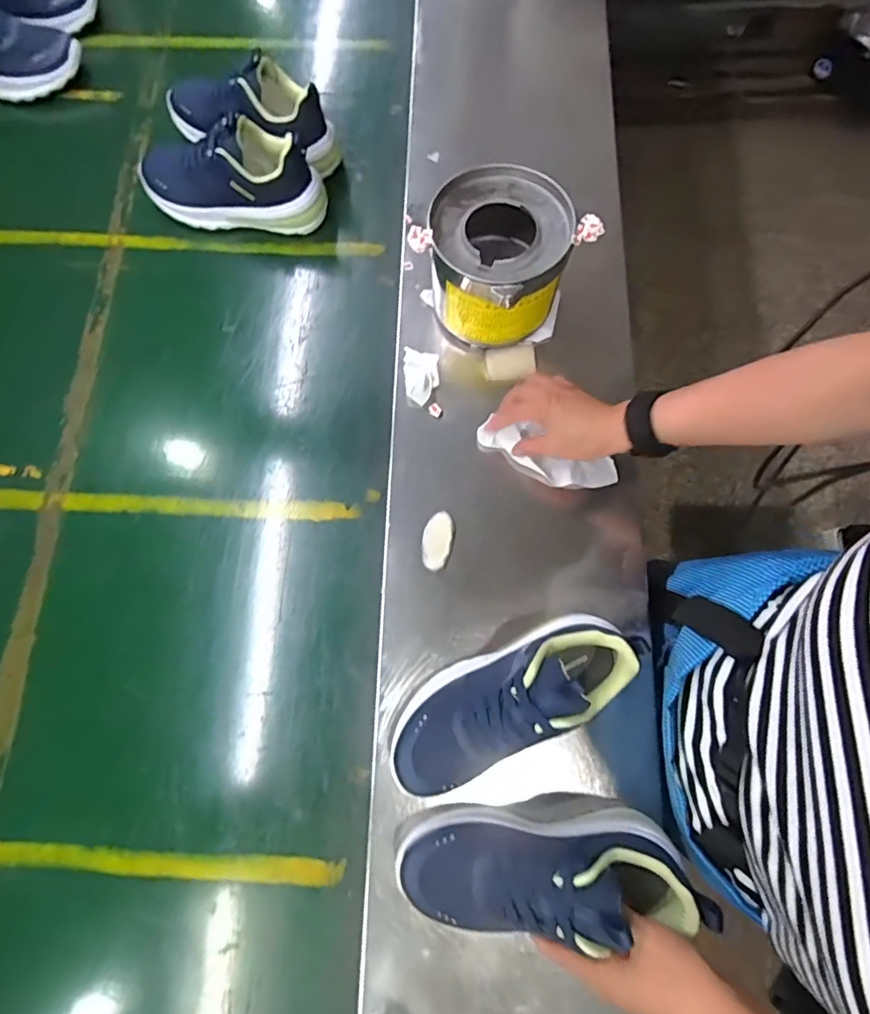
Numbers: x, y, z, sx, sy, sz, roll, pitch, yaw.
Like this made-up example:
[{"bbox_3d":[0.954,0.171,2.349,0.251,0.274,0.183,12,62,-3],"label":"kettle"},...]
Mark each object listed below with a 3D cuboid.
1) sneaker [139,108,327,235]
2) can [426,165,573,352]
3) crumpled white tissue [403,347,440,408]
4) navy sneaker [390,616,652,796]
[{"bbox_3d":[-0.253,-0.403,0.621,0.229,0.101,0.086,8,77,4],"label":"sneaker"},{"bbox_3d":[0.061,-0.252,0.541,0.133,0.118,0.144,0,77,2],"label":"can"},{"bbox_3d":[-0.015,-0.142,0.560,0.038,0.024,0.060,-1,77,1],"label":"crumpled white tissue"},{"bbox_3d":[0.061,0.163,0.431,0.232,0.091,0.079,-29,78,5],"label":"navy sneaker"}]

